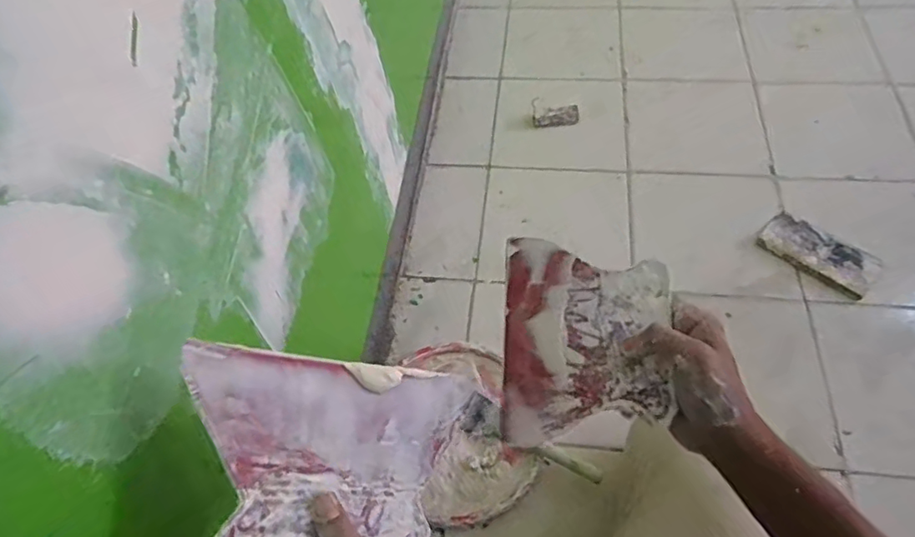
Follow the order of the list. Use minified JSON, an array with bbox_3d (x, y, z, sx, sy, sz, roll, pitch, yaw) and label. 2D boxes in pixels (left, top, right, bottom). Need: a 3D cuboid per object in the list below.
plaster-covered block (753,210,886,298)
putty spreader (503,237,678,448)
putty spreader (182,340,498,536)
[{"bbox_3d":[0.670,-0.027,1.068,0.197,0.017,0.106,35,61,23],"label":"plaster-covered block"},{"bbox_3d":[0.102,0.056,0.462,0.126,0.009,0.161,0,72,11],"label":"putty spreader"},{"bbox_3d":[-0.083,0.129,0.403,0.206,0.006,0.129,13,66,-30],"label":"putty spreader"}]

